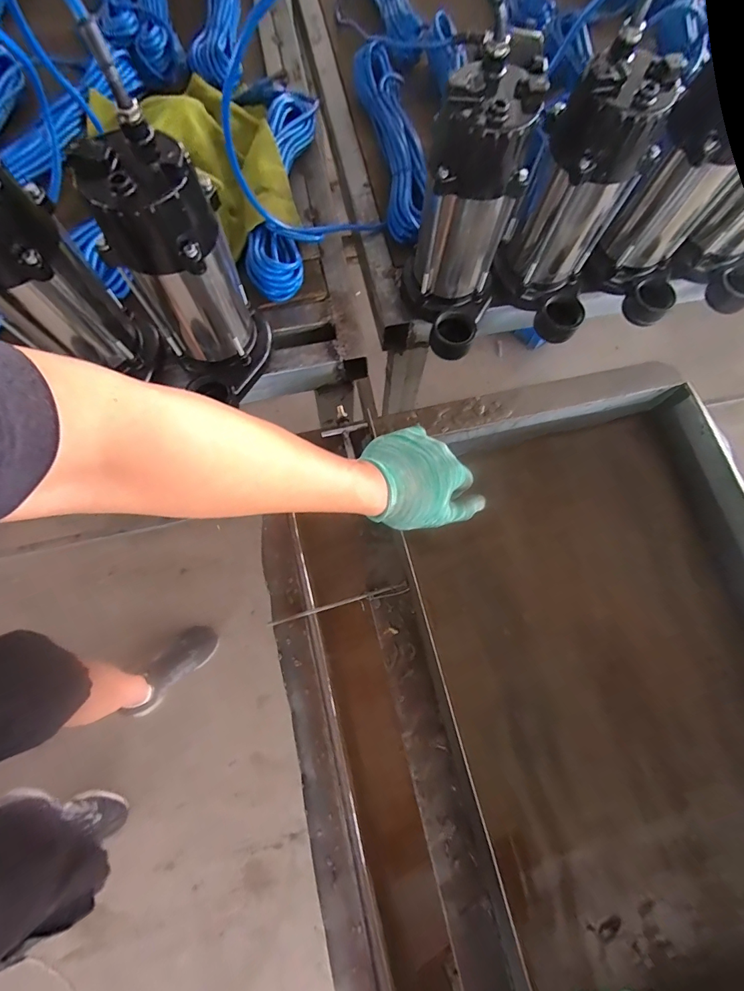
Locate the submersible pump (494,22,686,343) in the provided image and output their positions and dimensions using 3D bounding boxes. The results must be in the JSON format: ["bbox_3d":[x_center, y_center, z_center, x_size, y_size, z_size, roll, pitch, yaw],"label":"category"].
[{"bbox_3d":[0.236,-0.315,0.462,0.140,0.230,0.098,43,77,11],"label":"submersible pump"}]

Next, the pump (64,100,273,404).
[{"bbox_3d":[-0.183,-0.217,0.410,0.113,0.224,0.114,-22,75,-8],"label":"pump"}]

